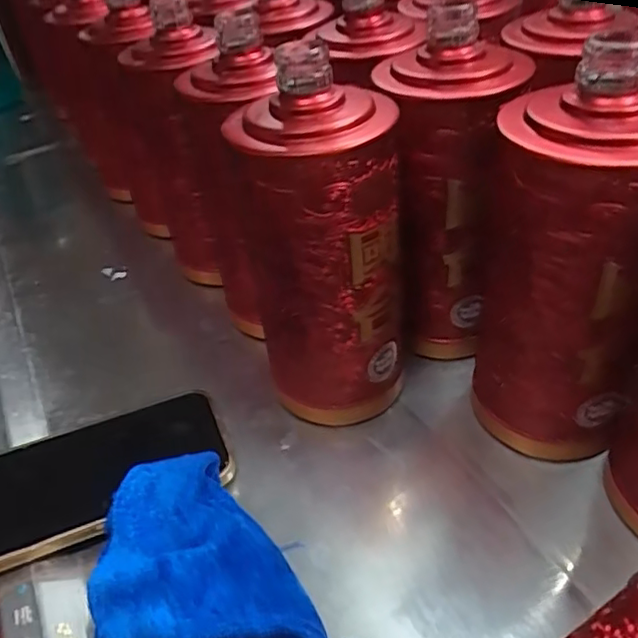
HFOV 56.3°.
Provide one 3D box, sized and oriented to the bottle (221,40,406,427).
[{"bbox_3d":[0.003,-0.033,0.334,0.086,0.194,0.078,-13,39,-9],"label":"bottle"}]

